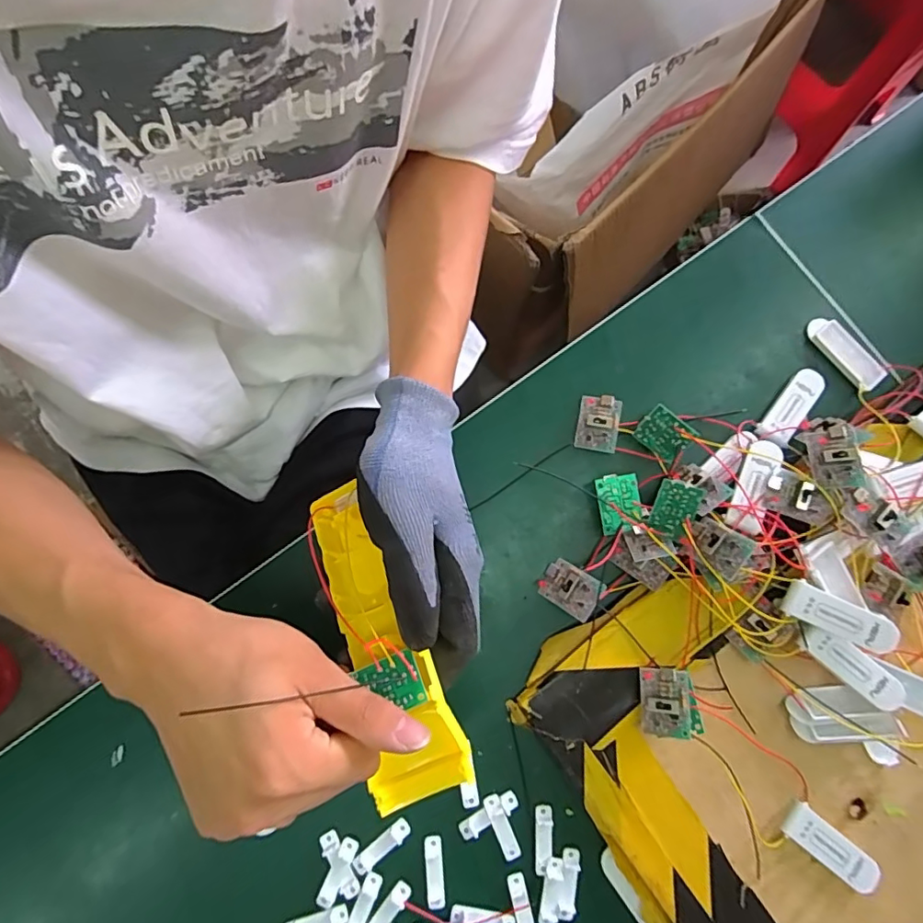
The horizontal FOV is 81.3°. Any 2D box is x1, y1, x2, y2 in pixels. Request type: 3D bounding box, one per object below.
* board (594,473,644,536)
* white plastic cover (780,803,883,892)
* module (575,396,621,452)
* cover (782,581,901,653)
[{"bbox_3d":[0.098,0.027,0.339,0.026,0.013,0.035,-8,82,-4],"label":"board"},{"bbox_3d":[0.209,0.219,0.306,0.055,0.009,0.021,40,82,3],"label":"white plastic cover"},{"bbox_3d":[0.090,-0.026,0.351,0.026,0.011,0.036,12,81,-1],"label":"module"},{"bbox_3d":[0.211,0.087,0.298,0.059,0.010,0.021,25,82,1],"label":"cover"}]

